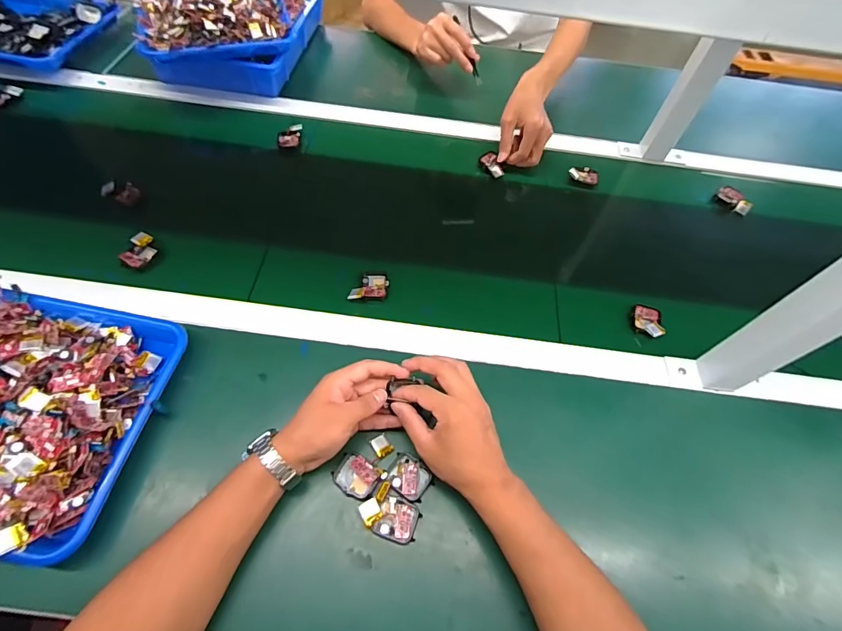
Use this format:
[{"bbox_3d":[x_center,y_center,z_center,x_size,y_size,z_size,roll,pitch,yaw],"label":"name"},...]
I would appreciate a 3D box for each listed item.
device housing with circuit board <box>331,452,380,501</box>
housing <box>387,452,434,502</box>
[{"bbox_3d":[-0.068,0.168,0.444,0.046,0.012,0.036,30,61,13],"label":"device housing with circuit board"},{"bbox_3d":[-0.012,0.171,0.450,0.044,0.016,0.040,2,58,-3],"label":"housing"}]

